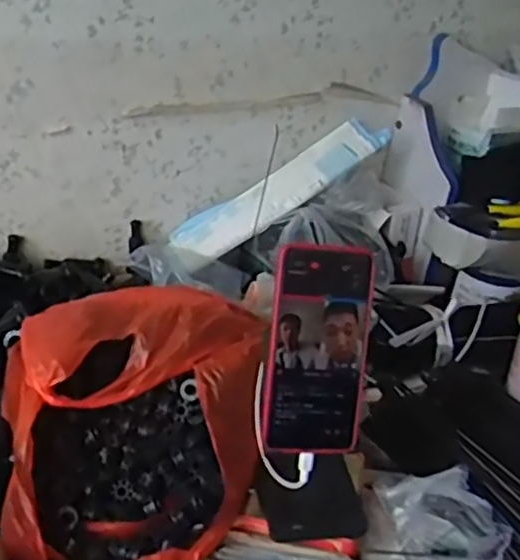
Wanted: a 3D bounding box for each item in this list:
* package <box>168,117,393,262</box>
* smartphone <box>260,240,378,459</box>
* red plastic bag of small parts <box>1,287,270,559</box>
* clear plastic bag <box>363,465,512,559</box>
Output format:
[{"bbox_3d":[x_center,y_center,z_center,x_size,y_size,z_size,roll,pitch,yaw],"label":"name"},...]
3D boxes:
[{"bbox_3d":[0.031,-0.117,0.826,0.306,0.039,0.066,-33,43,-7],"label":"package"},{"bbox_3d":[0.046,0.055,0.514,0.083,0.161,0.007,2,7,-12],"label":"smartphone"},{"bbox_3d":[-0.101,0.110,0.552,0.213,0.083,0.265,3,33,-7],"label":"red plastic bag of small parts"},{"bbox_3d":[0.143,0.208,0.547,0.116,0.070,0.085,17,34,14],"label":"clear plastic bag"}]

